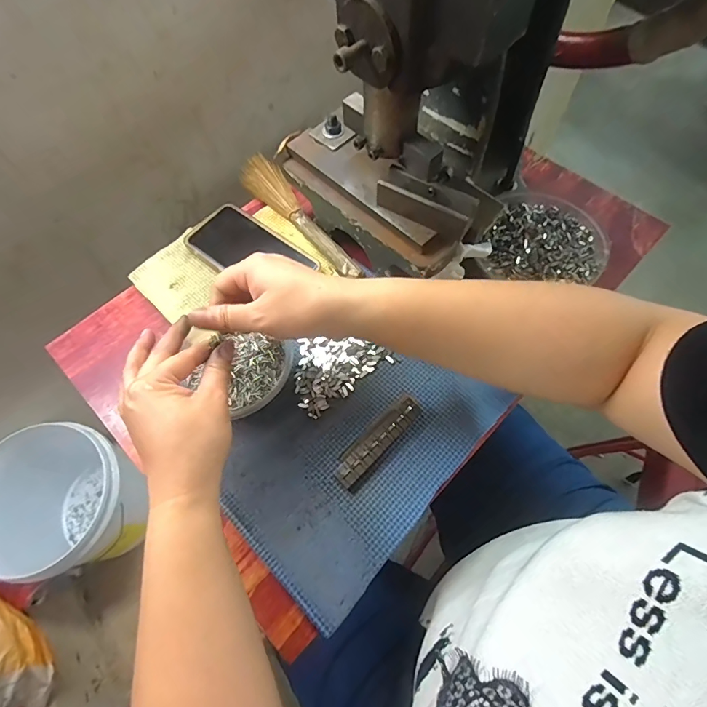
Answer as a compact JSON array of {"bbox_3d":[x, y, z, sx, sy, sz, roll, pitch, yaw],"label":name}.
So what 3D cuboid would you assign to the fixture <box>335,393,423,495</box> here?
[{"bbox_3d":[0.022,0.078,0.385,0.029,0.012,0.102,38,71,18],"label":"fixture"}]

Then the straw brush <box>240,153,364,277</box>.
[{"bbox_3d":[-0.060,-0.165,0.492,0.040,0.027,0.230,-37,69,-15],"label":"straw brush"}]

